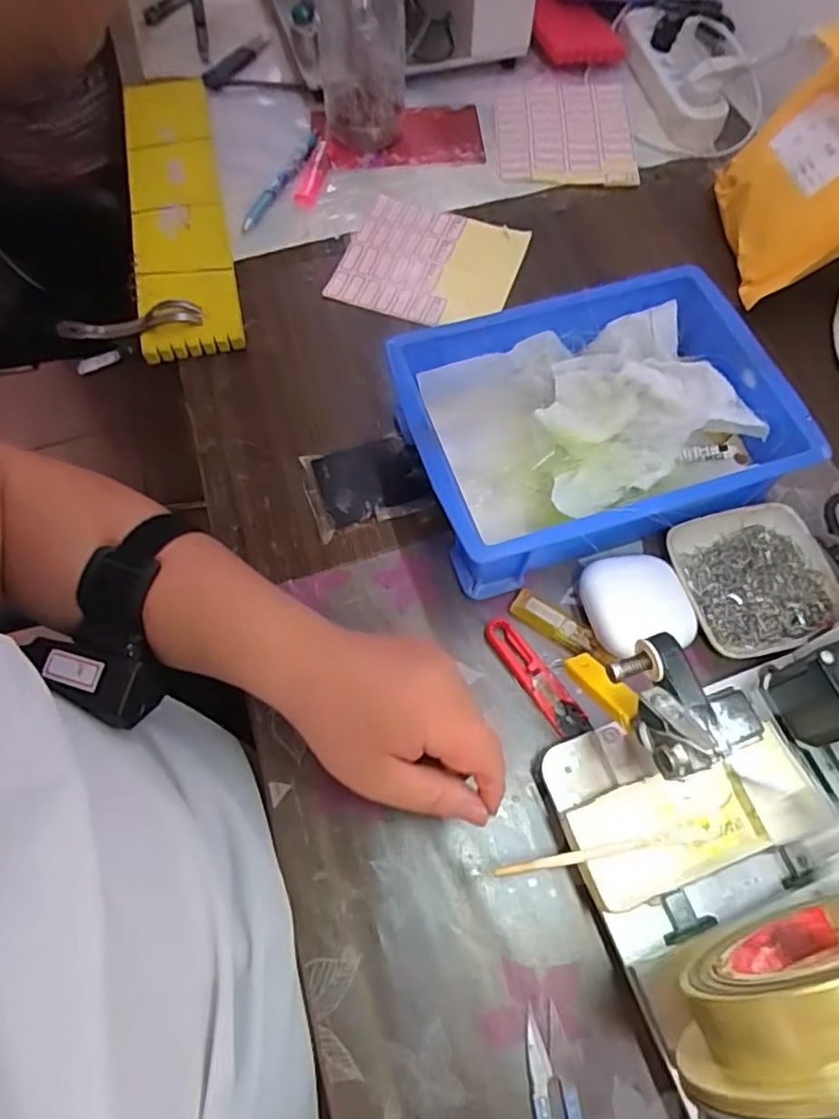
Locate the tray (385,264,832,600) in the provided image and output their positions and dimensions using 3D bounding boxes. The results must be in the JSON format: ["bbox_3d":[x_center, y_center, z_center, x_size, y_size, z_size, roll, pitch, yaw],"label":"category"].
[{"bbox_3d":[0.118,-0.092,0.448,0.249,0.071,0.182,-15,65,-7],"label":"tray"}]

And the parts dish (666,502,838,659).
[{"bbox_3d":[0.221,0.013,0.425,0.095,0.019,0.098,-13,66,-6],"label":"parts dish"}]

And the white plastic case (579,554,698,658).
[{"bbox_3d":[0.140,0.028,0.412,0.062,0.020,0.060,-11,66,-5],"label":"white plastic case"}]

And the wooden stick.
[{"bbox_3d":[0.097,0.152,0.333,0.129,0.009,0.009,-1,62,-19],"label":"wooden stick"}]

